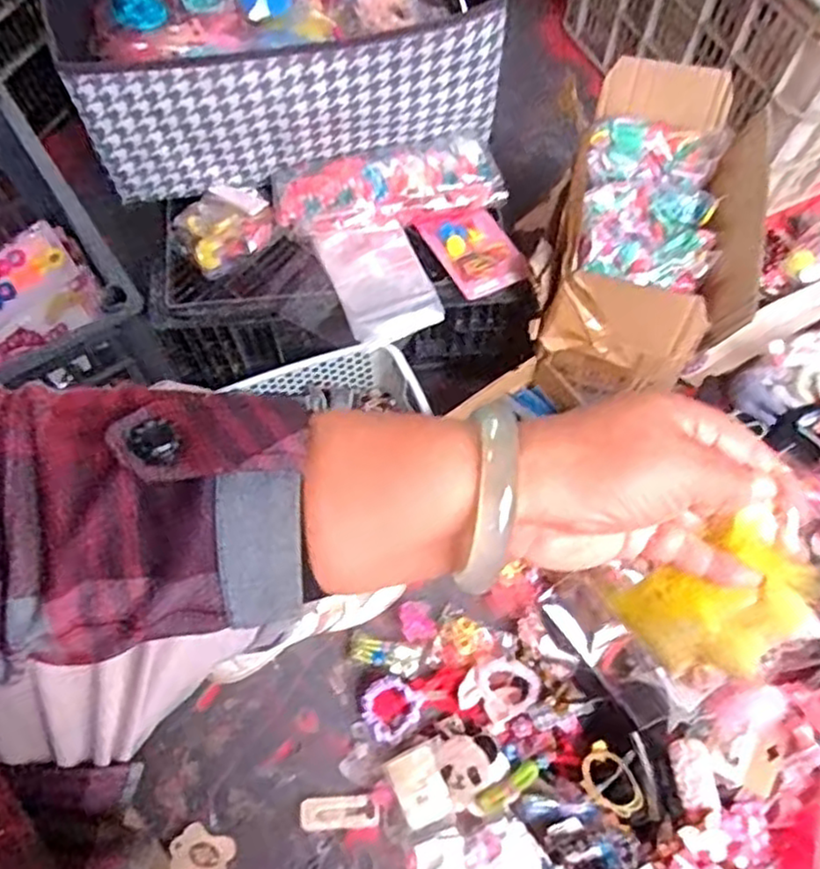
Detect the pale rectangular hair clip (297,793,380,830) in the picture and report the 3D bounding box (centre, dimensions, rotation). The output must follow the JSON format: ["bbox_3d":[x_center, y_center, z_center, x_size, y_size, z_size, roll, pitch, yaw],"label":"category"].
[{"bbox_3d":[-0.068,0.369,0.678,0.076,0.013,0.030,-4,67,-2],"label":"pale rectangular hair clip"}]

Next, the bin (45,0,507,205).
[{"bbox_3d":[-0.142,-0.451,0.726,0.433,0.149,0.356,-10,67,-5],"label":"bin"}]

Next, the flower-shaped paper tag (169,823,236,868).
[{"bbox_3d":[-0.198,0.397,0.657,0.058,0.007,0.042,19,57,0],"label":"flower-shaped paper tag"}]

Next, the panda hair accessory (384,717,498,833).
[{"bbox_3d":[0.033,0.327,0.677,0.102,0.021,0.071,-26,69,-11],"label":"panda hair accessory"}]

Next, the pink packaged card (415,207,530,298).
[{"bbox_3d":[0.066,-0.194,0.723,0.073,0.015,0.115,-29,68,-5],"label":"pink packaged card"}]

